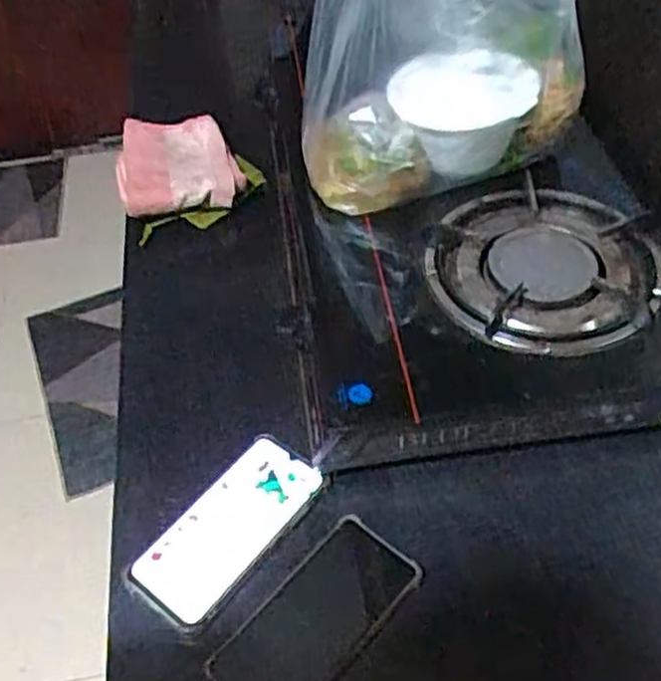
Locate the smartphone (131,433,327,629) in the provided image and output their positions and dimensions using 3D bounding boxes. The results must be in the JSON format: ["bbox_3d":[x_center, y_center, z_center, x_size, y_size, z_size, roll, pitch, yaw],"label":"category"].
[{"bbox_3d":[-0.081,0.147,0.605,0.079,0.010,0.161,29,56,27],"label":"smartphone"}]

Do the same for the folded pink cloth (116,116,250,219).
[{"bbox_3d":[-0.182,-0.214,0.912,0.144,0.045,0.155,-9,48,-4],"label":"folded pink cloth"}]

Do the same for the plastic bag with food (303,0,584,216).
[{"bbox_3d":[0.097,-0.247,0.680,0.240,0.217,0.114,-8,48,-3],"label":"plastic bag with food"}]

